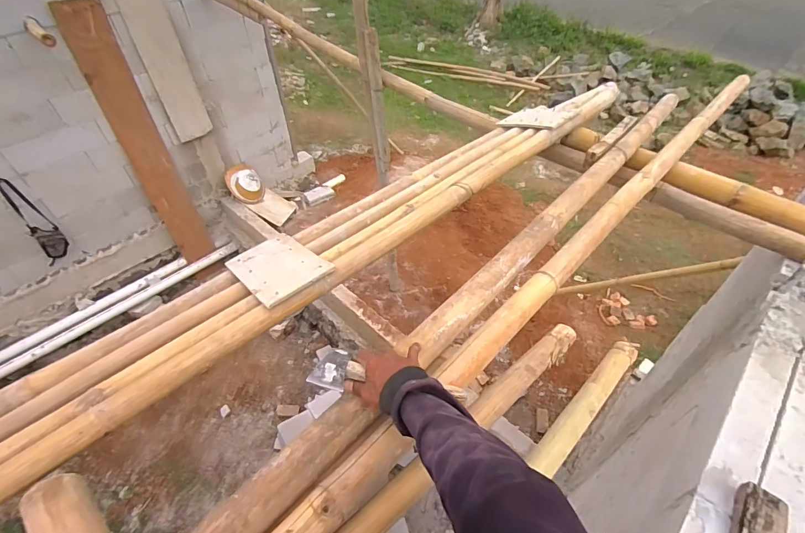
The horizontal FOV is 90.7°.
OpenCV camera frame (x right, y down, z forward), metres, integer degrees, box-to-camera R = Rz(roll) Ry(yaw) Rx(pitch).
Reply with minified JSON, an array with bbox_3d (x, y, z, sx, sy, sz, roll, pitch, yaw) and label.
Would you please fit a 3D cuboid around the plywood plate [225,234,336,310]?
[{"bbox_3d":[-0.304,-0.006,0.954,0.172,0.015,0.284,-35,40,-26],"label":"plywood plate"}]

